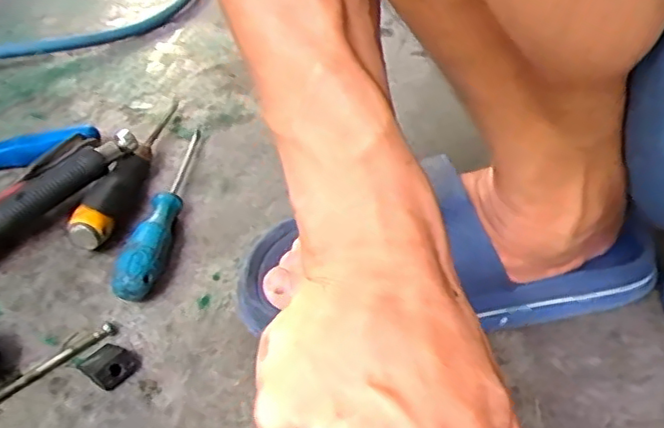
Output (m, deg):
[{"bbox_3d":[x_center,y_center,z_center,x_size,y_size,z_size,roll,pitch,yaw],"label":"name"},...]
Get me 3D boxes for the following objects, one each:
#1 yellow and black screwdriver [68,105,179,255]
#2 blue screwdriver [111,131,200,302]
[{"bbox_3d":[-0.157,-0.043,0.494,0.030,0.031,0.193,7,40,7],"label":"yellow and black screwdriver"},{"bbox_3d":[-0.127,-0.012,0.463,0.025,0.030,0.197,1,40,-1],"label":"blue screwdriver"}]

